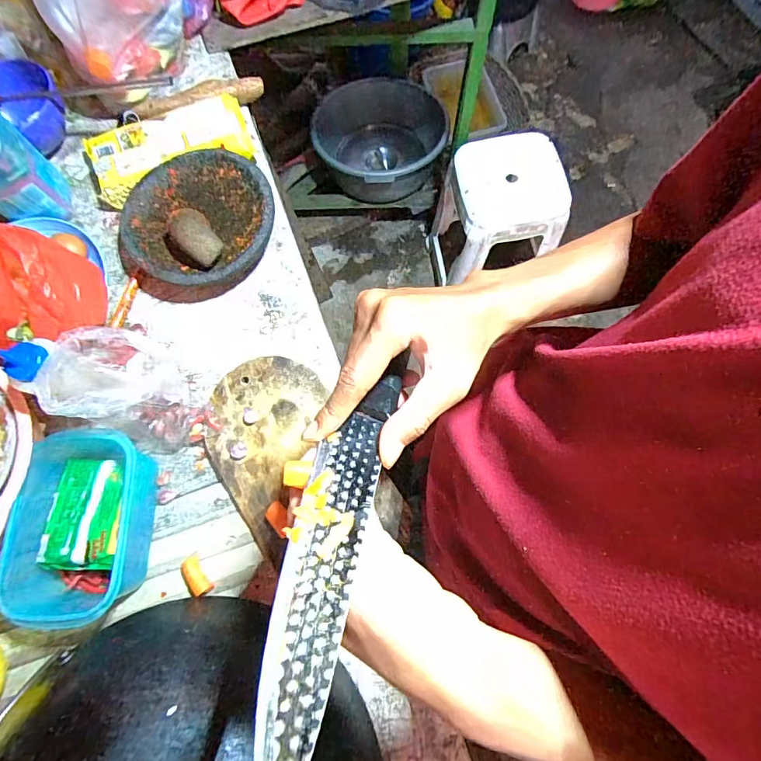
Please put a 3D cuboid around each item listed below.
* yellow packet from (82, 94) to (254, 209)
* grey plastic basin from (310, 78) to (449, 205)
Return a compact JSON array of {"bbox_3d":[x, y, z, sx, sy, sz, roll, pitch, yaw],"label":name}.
[{"bbox_3d":[-0.318,-0.358,0.664,0.241,0.035,0.117,-24,73,-6],"label":"yellow packet"},{"bbox_3d":[-0.004,-0.771,1.453,0.414,0.219,0.359,1,72,2],"label":"grey plastic basin"}]

